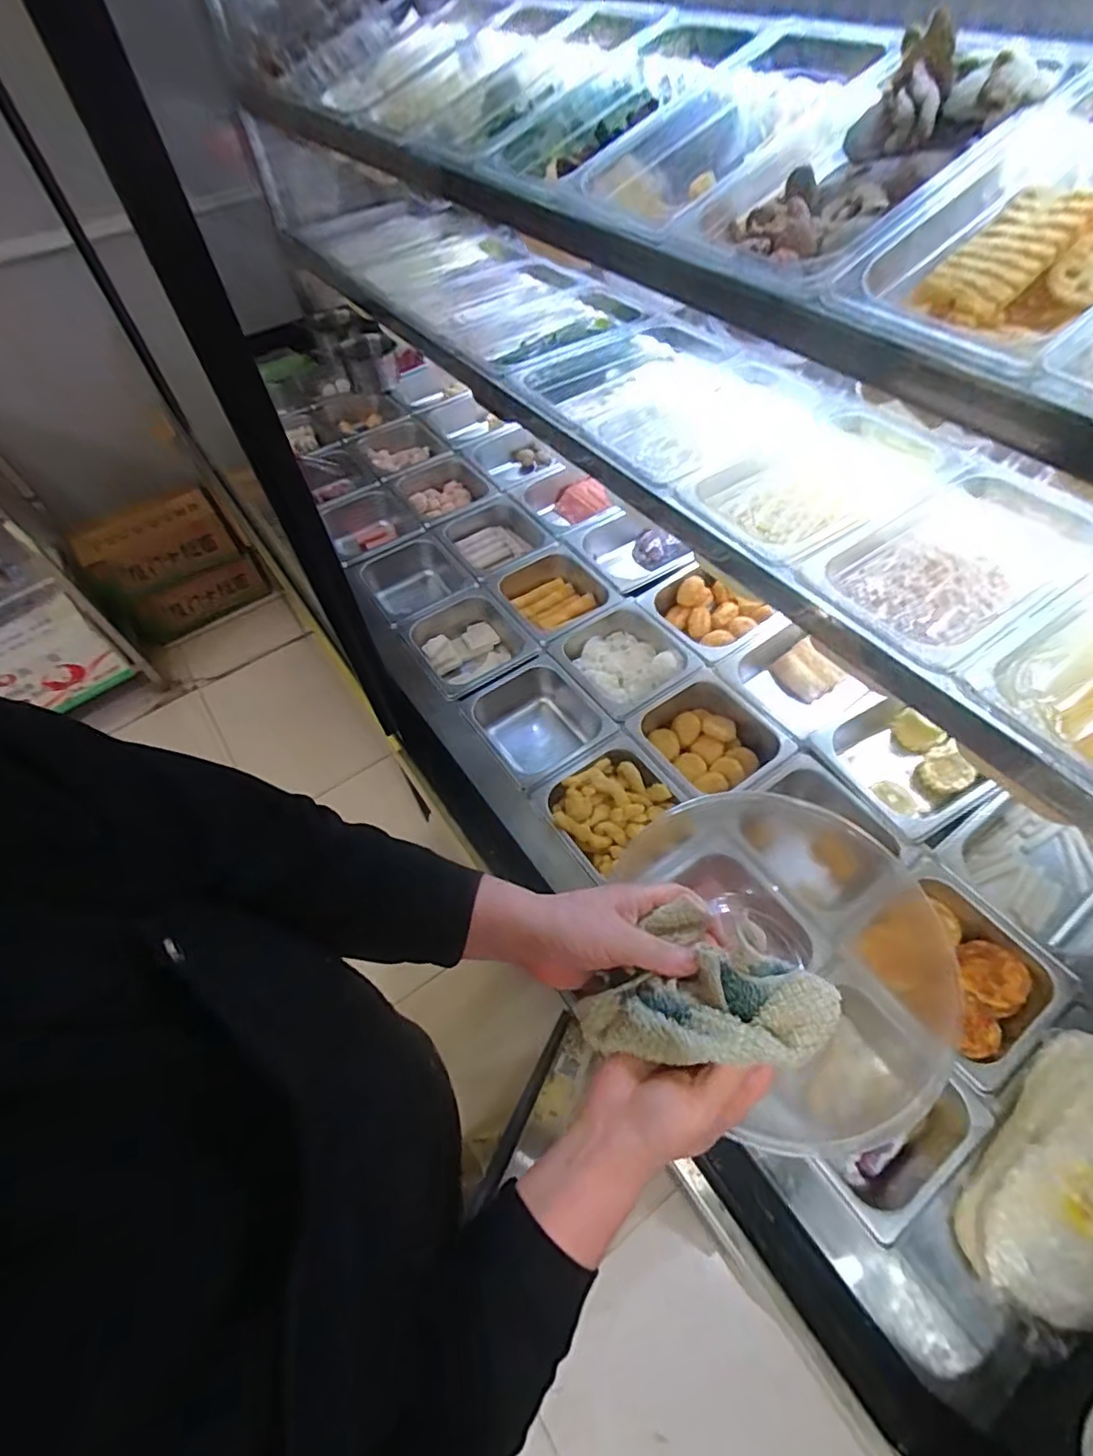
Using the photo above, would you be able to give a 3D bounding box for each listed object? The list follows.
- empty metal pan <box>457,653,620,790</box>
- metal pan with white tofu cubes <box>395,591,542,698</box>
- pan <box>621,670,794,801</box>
[{"bbox_3d":[-0.009,0.005,0.847,0.162,0.083,0.175,-31,59,-14],"label":"empty metal pan"},{"bbox_3d":[-0.117,-0.118,0.926,0.160,0.078,0.180,-30,59,-14],"label":"metal pan with white tofu cubes"},{"bbox_3d":[0.215,0.027,0.805,0.163,0.077,0.169,-33,60,-16],"label":"pan"}]

